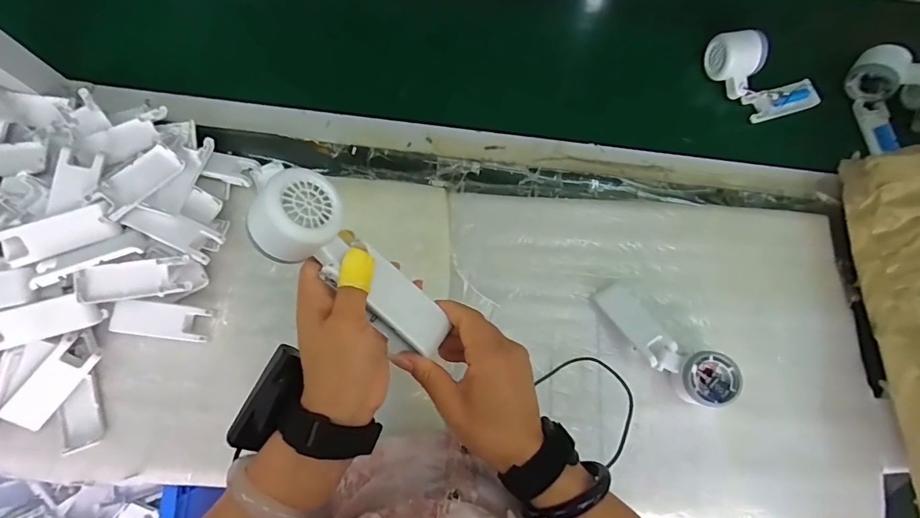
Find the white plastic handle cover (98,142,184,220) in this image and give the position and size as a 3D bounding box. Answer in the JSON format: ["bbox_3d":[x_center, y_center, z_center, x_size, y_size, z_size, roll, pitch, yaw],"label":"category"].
[{"bbox_3d":[-0.353,-0.086,0.500,0.039,0.013,0.093,30,64,5],"label":"white plastic handle cover"}]

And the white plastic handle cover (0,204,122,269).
[{"bbox_3d":[-0.420,-0.026,0.473,0.101,0.011,0.039,-21,103,-13],"label":"white plastic handle cover"}]

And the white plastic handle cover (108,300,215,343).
[{"bbox_3d":[-0.333,0.069,0.508,0.095,0.009,0.041,12,93,-13],"label":"white plastic handle cover"}]

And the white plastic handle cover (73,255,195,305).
[{"bbox_3d":[-0.346,0.023,0.485,0.102,0.021,0.036,-8,76,-17],"label":"white plastic handle cover"}]

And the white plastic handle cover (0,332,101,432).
[{"bbox_3d":[-0.428,0.130,0.478,0.041,0.012,0.103,43,81,-19],"label":"white plastic handle cover"}]

